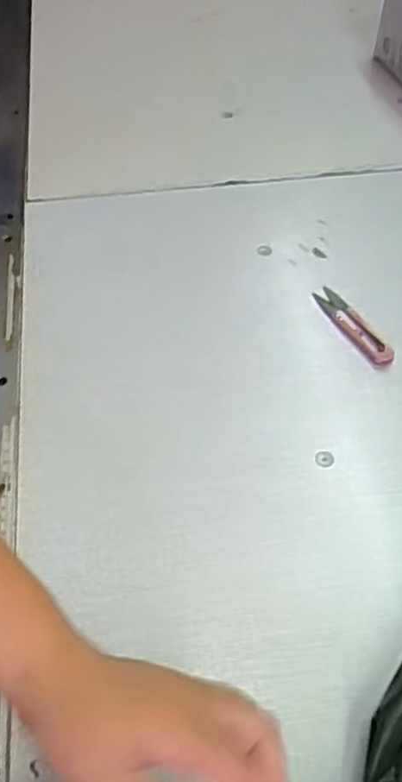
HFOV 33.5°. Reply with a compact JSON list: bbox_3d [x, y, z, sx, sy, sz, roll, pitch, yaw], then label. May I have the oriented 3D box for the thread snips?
[{"bbox_3d":[0.139,-0.061,0.614,0.023,0.006,0.102,-25,57,-17],"label":"thread snips"}]

